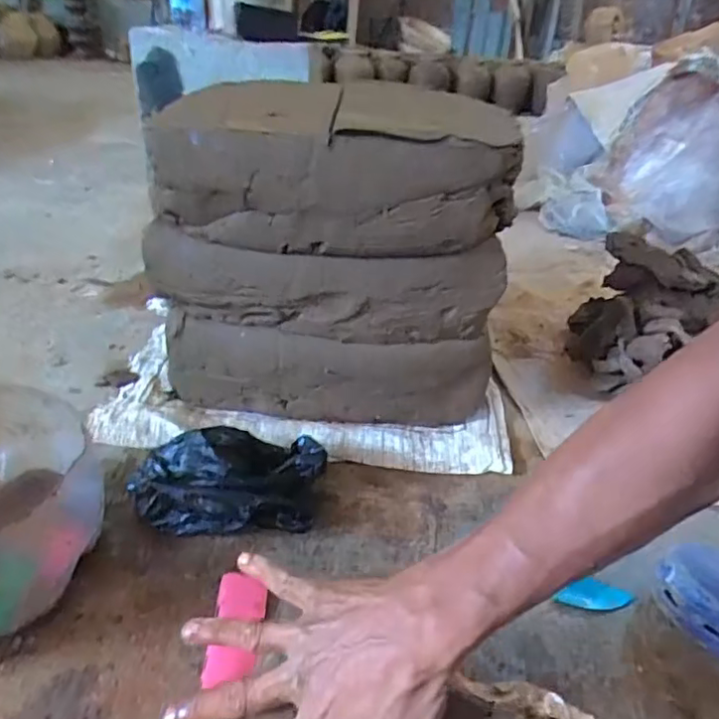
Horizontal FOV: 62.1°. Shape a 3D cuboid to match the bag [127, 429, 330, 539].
[{"bbox_3d":[-0.138,0.126,0.651,0.195,0.069,0.119,1,31,-5],"label":"bag"}]

